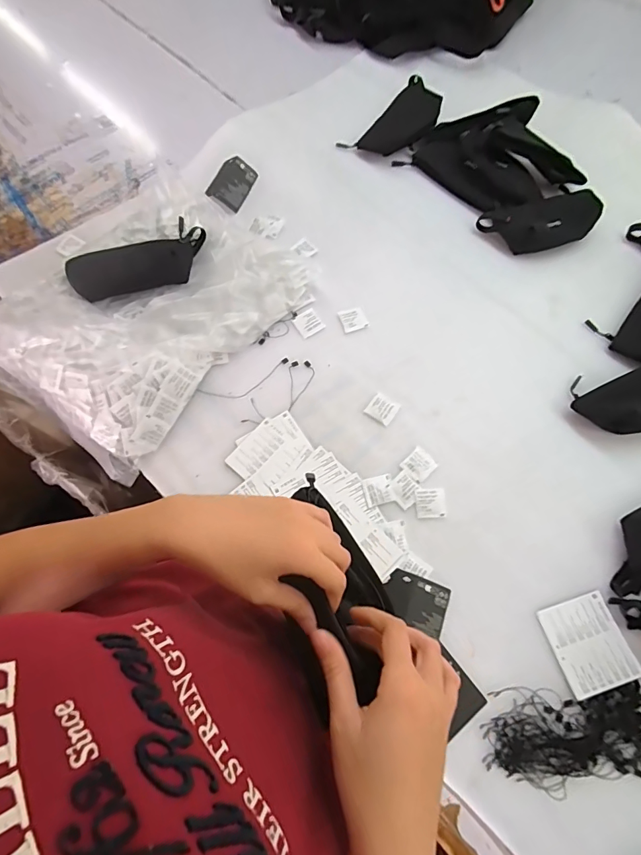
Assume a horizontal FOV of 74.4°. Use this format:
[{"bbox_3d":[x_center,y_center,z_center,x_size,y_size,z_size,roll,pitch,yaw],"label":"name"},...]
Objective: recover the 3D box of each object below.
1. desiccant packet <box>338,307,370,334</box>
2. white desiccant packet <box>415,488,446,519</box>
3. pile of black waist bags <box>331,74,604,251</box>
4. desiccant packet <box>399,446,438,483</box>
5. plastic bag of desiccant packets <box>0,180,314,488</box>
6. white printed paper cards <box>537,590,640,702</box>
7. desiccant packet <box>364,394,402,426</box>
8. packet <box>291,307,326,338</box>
[{"bbox_3d":[0.053,-0.174,0.682,0.041,0.005,0.043,-16,68,-6],"label":"desiccant packet"},{"bbox_3d":[0.150,0.102,0.572,0.040,0.004,0.038,-2,68,0],"label":"white desiccant packet"},{"bbox_3d":[0.290,-0.492,0.763,0.455,0.078,0.218,38,73,15],"label":"pile of black waist bags"},{"bbox_3d":[0.139,0.053,0.594,0.042,0.004,0.038,-42,73,-15],"label":"desiccant packet"},{"bbox_3d":[-0.291,-0.215,0.666,0.404,0.078,0.457,36,72,14],"label":"plastic bag of desiccant packets"},{"bbox_3d":[0.327,0.262,0.513,0.088,0.007,0.098,-17,68,-6],"label":"white printed paper cards"},{"bbox_3d":[0.092,-0.027,0.626,0.040,0.005,0.038,33,72,13],"label":"desiccant packet"},{"bbox_3d":[-0.020,-0.168,0.682,0.042,0.005,0.042,-33,71,-12],"label":"packet"}]

